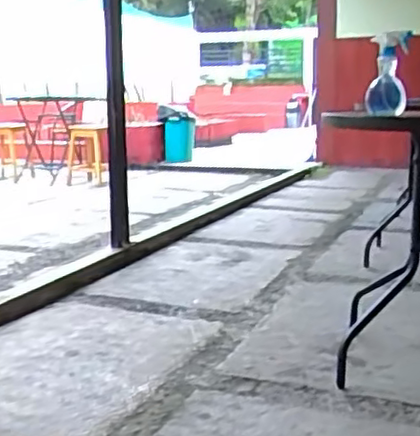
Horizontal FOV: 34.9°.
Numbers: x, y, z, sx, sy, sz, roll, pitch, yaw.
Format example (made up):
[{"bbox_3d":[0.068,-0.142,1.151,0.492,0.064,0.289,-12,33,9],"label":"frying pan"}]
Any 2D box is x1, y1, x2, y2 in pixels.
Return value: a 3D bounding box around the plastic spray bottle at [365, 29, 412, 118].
[{"bbox_3d":[0.430,-0.349,1.625,0.097,0.194,0.074,2,10,13],"label":"plastic spray bottle"}]

